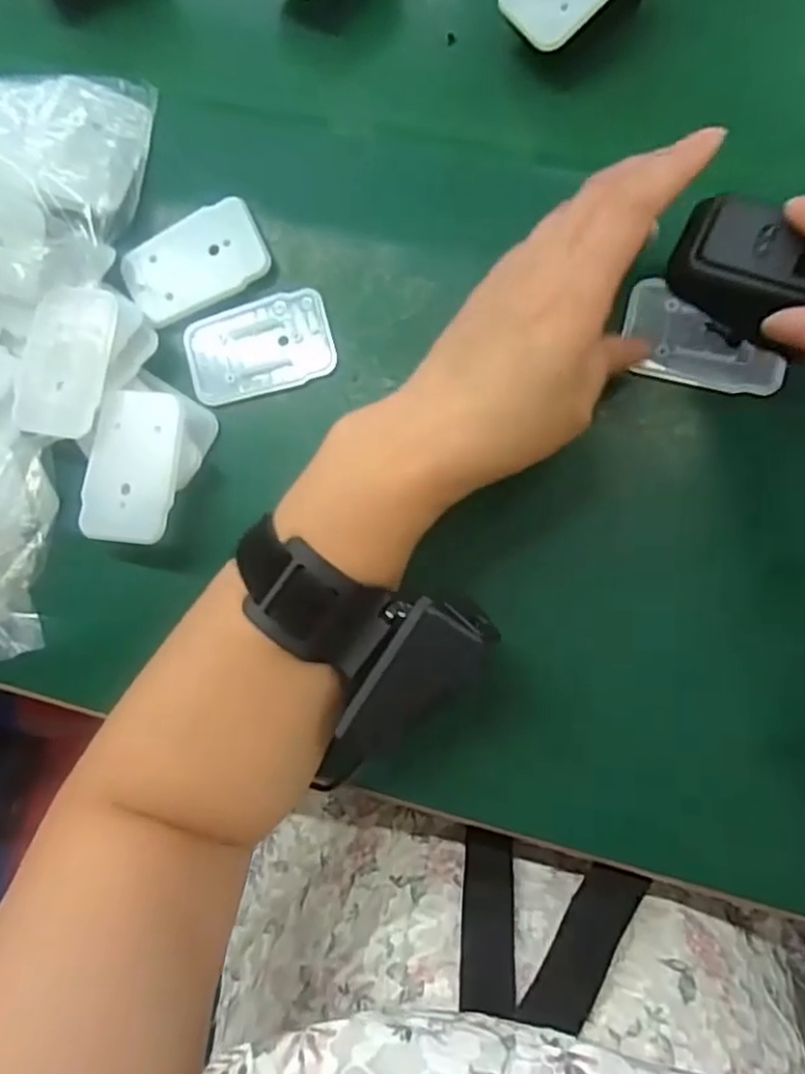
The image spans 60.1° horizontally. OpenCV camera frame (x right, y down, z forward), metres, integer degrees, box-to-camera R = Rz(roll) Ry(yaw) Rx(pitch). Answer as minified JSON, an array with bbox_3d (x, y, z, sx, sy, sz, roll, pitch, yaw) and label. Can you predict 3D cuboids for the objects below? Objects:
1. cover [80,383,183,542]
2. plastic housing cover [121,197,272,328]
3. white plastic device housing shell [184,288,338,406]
[{"bbox_3d":[-0.121,-0.032,0.311,0.041,0.004,0.069,6,84,7],"label":"cover"},{"bbox_3d":[-0.097,-0.129,0.330,0.066,0.011,0.041,-27,81,2],"label":"plastic housing cover"},{"bbox_3d":[-0.067,-0.089,0.330,0.068,0.006,0.044,-15,82,4],"label":"white plastic device housing shell"}]

